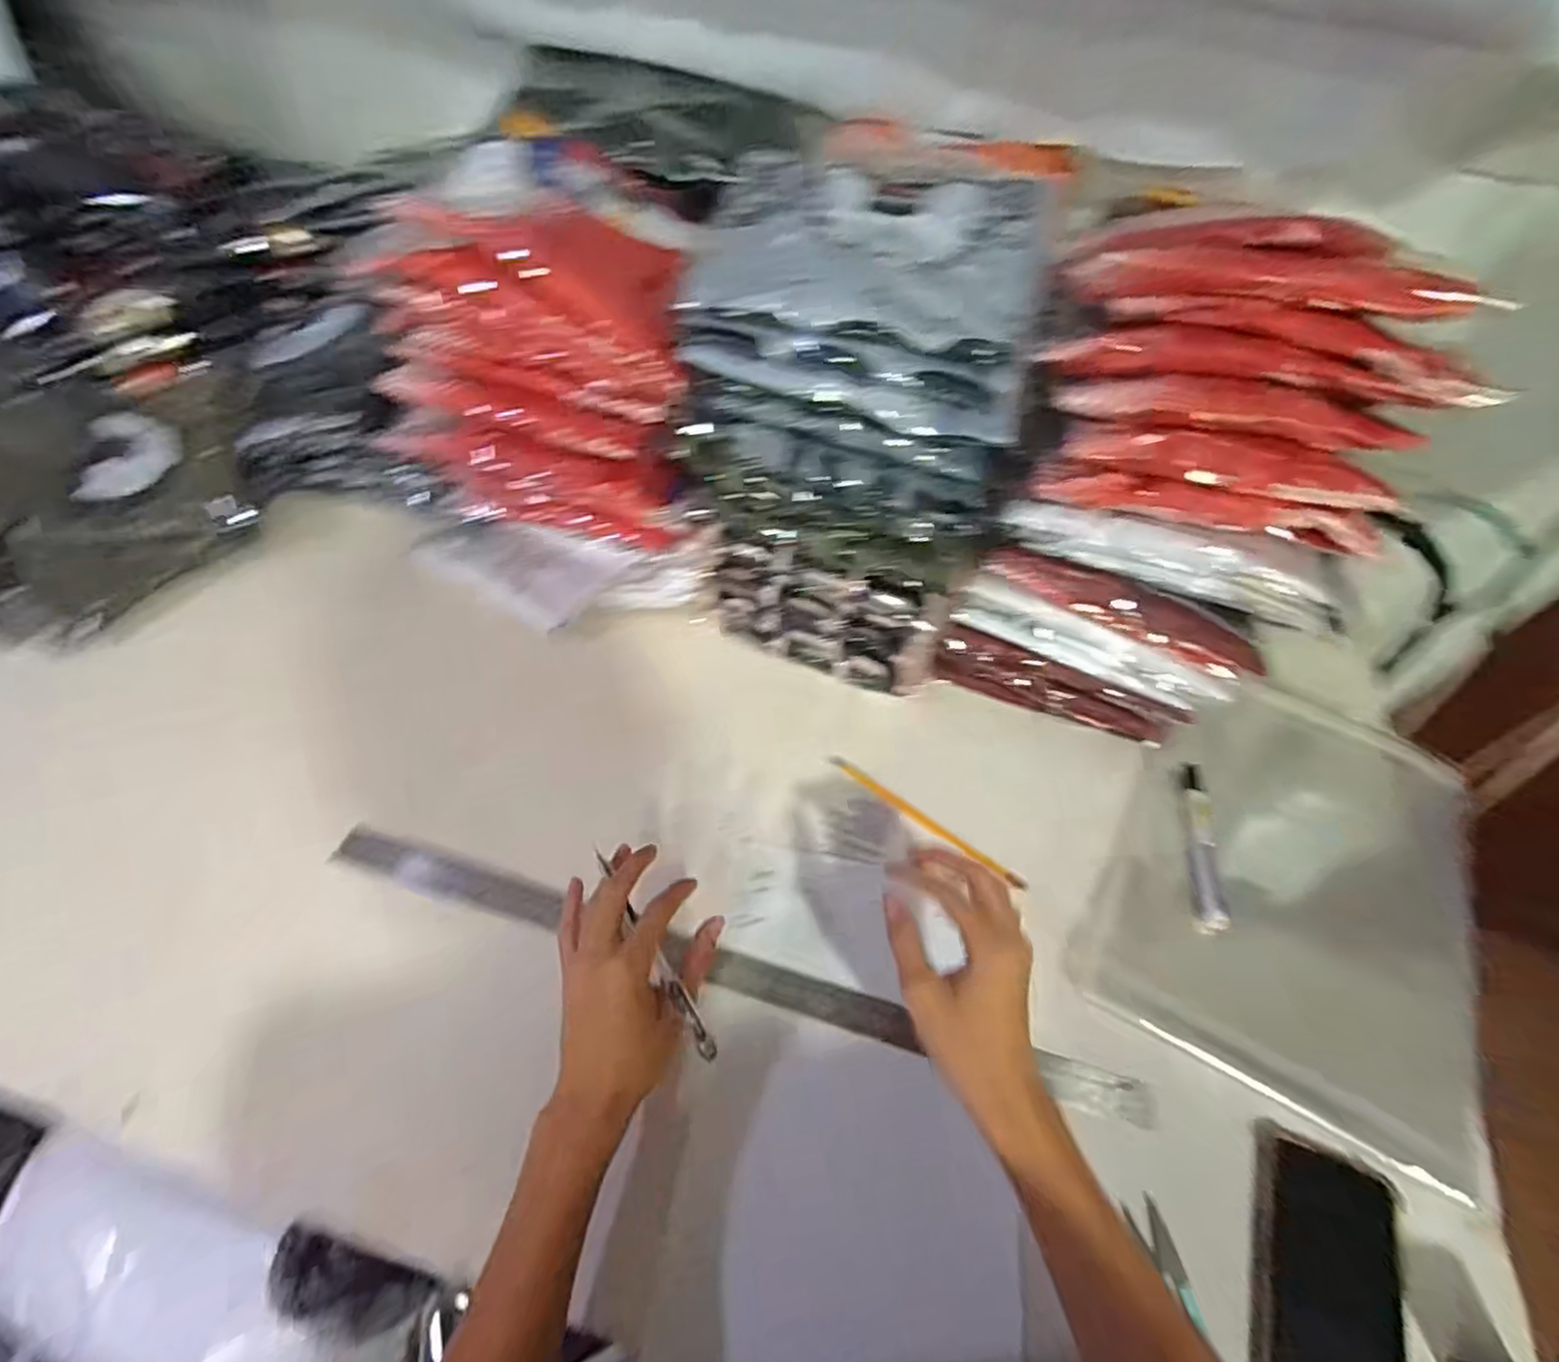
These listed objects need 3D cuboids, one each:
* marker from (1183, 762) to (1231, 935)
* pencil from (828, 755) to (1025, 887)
[{"bbox_3d":[0.352,0.135,0.599,0.021,0.017,0.150,12,56,5],"label":"marker"},{"bbox_3d":[0.122,0.116,0.607,0.188,0.012,0.013,36,61,19],"label":"pencil"}]

